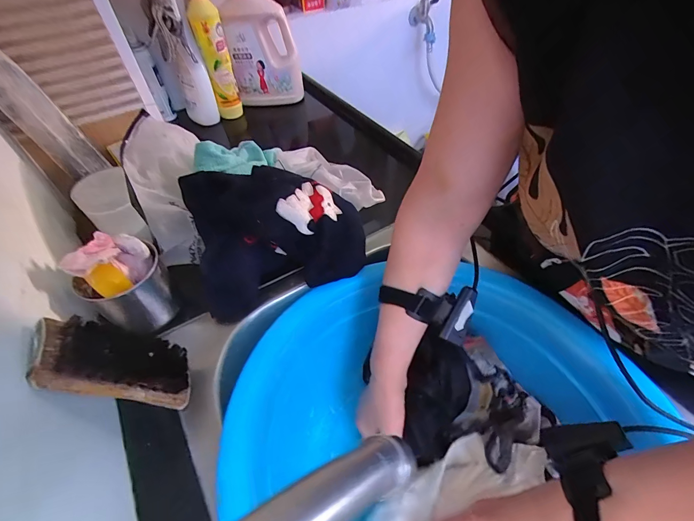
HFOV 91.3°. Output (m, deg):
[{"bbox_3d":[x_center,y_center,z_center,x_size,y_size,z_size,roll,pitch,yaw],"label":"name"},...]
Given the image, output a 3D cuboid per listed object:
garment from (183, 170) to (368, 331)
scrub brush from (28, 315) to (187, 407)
[{"bbox_3d":[-0.098,-0.044,0.486,0.227,0.130,0.145,-18,50,-13],"label":"garment"},{"bbox_3d":[-0.208,0.098,0.323,0.028,0.143,0.059,-33,50,9],"label":"scrub brush"}]

